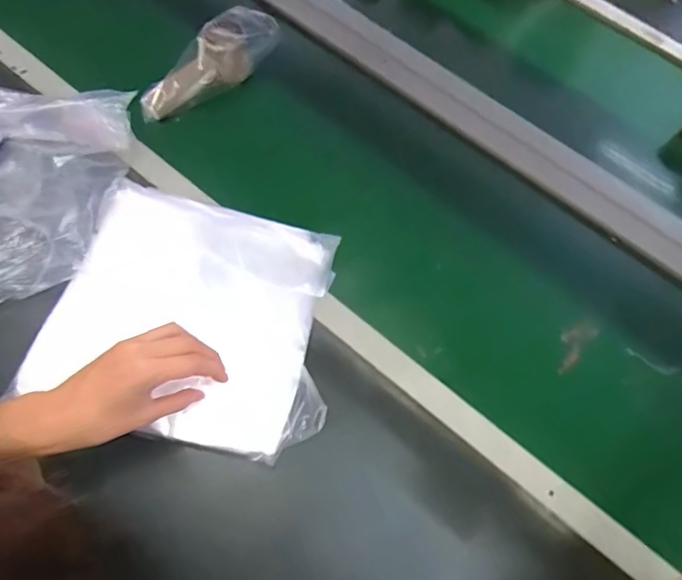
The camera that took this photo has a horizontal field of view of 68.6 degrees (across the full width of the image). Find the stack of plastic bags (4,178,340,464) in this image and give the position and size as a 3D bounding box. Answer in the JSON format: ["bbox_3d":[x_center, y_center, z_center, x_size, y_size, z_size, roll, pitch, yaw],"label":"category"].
[{"bbox_3d":[-0.144,0.022,0.502,0.277,0.025,0.239,15,73,0],"label":"stack of plastic bags"}]

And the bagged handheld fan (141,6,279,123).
[{"bbox_3d":[-0.175,-0.288,0.638,0.193,0.052,0.064,-41,72,-6],"label":"bagged handheld fan"}]

